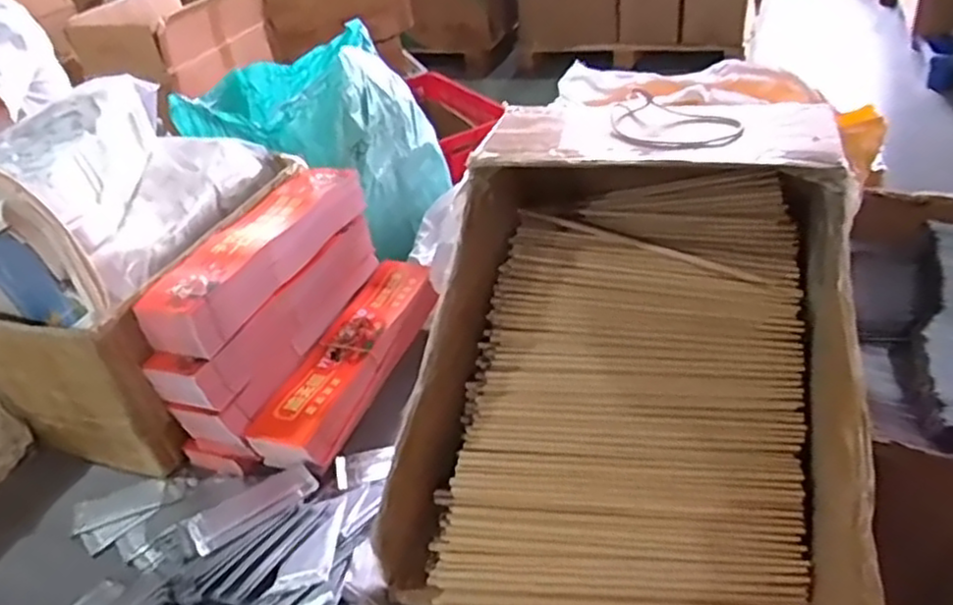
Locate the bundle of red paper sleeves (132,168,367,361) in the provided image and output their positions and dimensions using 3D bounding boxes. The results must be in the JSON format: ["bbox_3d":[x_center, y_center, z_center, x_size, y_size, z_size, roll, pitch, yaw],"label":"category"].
[{"bbox_3d":[-0.251,-0.066,0.827,0.087,0.060,0.332,8,39,20],"label":"bundle of red paper sleeves"}]

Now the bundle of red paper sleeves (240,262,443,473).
[{"bbox_3d":[-0.149,0.062,0.878,0.107,0.048,0.348,8,39,20],"label":"bundle of red paper sleeves"}]

